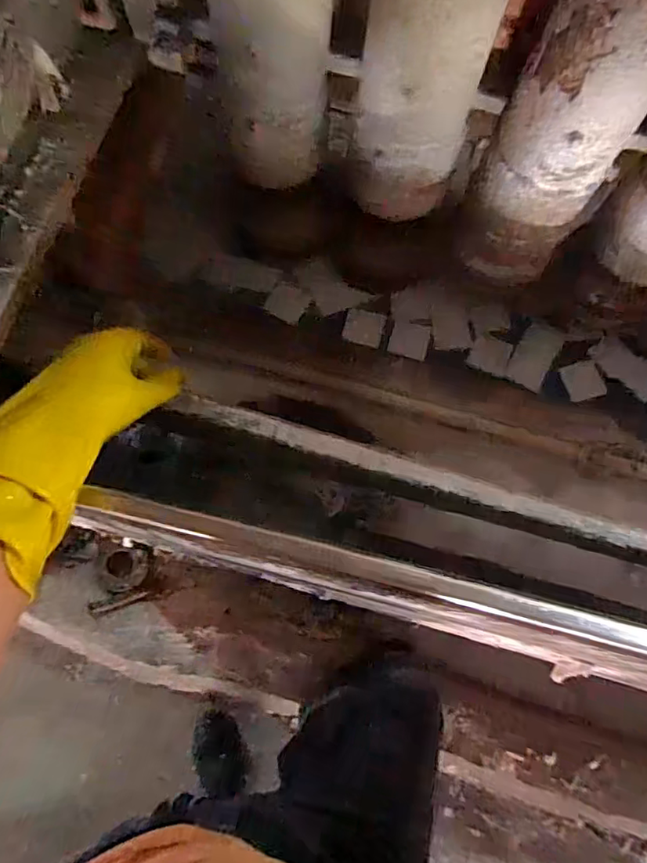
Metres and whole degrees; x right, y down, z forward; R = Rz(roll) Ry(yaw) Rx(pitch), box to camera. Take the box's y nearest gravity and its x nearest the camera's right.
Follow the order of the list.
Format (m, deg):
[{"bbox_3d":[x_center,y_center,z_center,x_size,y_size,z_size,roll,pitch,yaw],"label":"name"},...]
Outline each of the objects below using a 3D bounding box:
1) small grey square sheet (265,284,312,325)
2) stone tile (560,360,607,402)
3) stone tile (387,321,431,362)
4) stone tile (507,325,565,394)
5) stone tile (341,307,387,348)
[{"bbox_3d":[-0.044,-0.160,0.685,0.045,0.004,0.044,27,92,-6],"label":"small grey square sheet"},{"bbox_3d":[0.319,-0.062,0.678,0.042,0.012,0.046,-15,76,-6],"label":"stone tile"},{"bbox_3d":[0.106,-0.113,0.684,0.047,0.012,0.042,16,75,3],"label":"stone tile"},{"bbox_3d":[0.262,-0.094,0.684,0.048,0.013,0.081,28,76,6],"label":"stone tile"},{"bbox_3d":[0.051,-0.130,0.692,0.049,0.007,0.043,15,75,2],"label":"stone tile"}]

